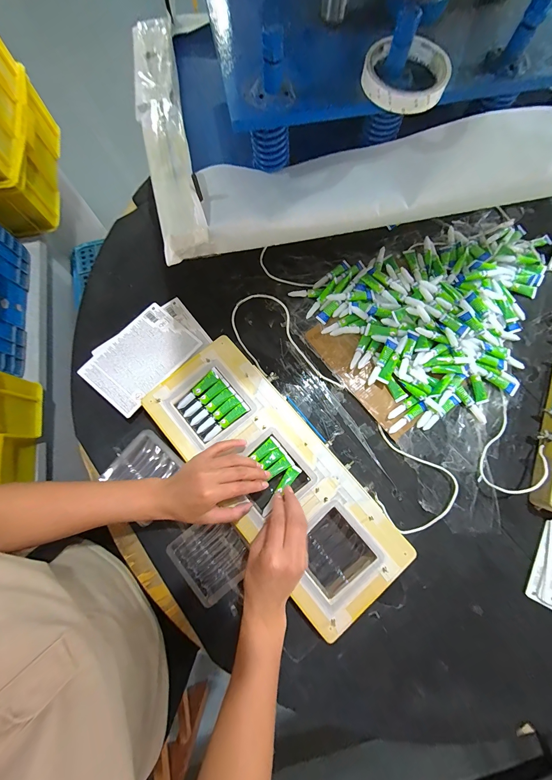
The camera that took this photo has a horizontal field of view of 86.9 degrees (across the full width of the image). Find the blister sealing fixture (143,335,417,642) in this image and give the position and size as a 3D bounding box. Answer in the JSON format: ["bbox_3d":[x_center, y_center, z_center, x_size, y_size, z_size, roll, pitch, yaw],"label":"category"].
[{"bbox_3d":[-0.004,0.121,0.428,0.170,0.020,0.418,-41,81,-7],"label":"blister sealing fixture"}]

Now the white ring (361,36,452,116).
[{"bbox_3d":[0.139,-0.340,0.315,0.088,0.017,0.088,0,78,1],"label":"white ring"}]

